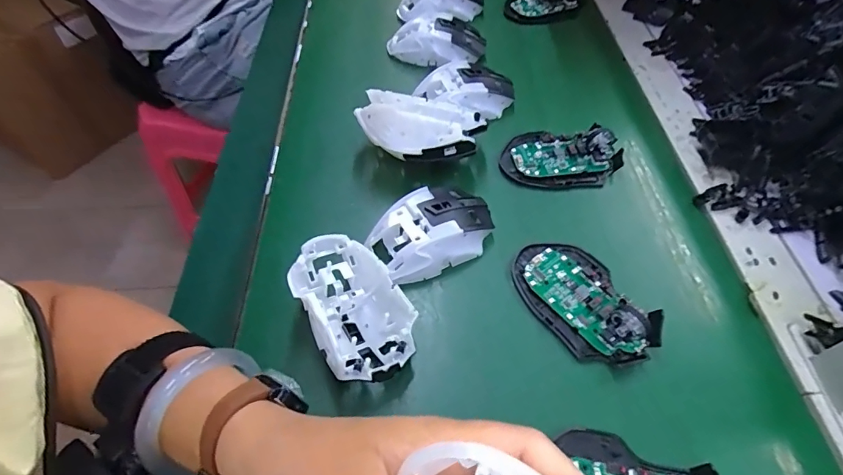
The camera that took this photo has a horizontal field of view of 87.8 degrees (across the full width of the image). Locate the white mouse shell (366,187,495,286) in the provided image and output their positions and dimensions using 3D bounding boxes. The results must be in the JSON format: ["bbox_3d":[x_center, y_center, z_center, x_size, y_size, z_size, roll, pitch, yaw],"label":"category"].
[{"bbox_3d":[0.011,-0.004,0.357,0.106,0.037,0.065,-31,60,-19],"label":"white mouse shell"}]

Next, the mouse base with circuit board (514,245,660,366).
[{"bbox_3d":[0.123,0.042,0.330,0.068,0.023,0.112,-28,59,-18],"label":"mouse base with circuit board"}]

